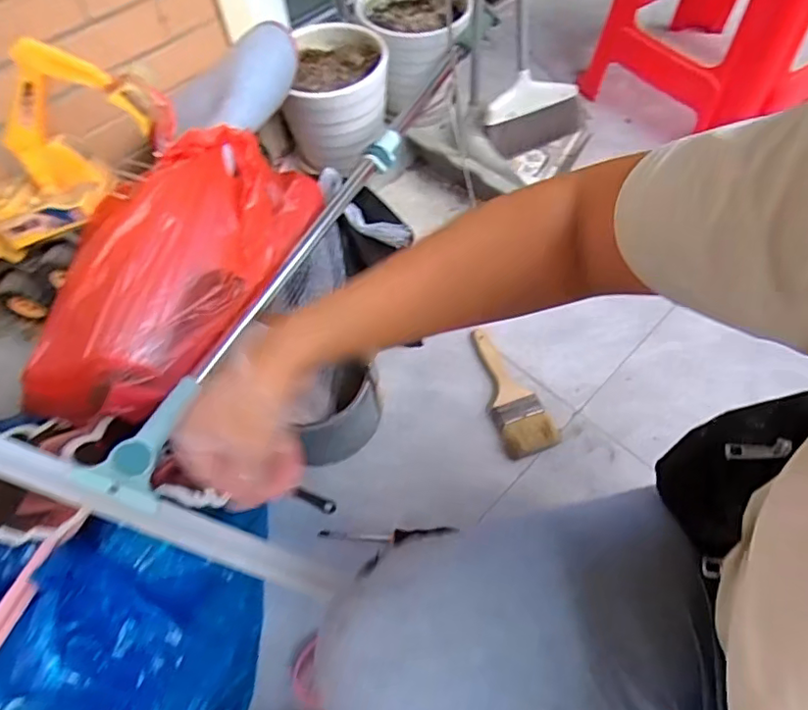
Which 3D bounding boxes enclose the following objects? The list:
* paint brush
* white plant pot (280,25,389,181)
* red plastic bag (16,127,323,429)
[{"bbox_3d":[0.158,0.046,0.840,0.079,0.032,0.218,-16,60,-6],"label":"paint brush"},{"bbox_3d":[-0.117,-0.459,1.022,0.178,0.184,0.166,-1,60,2],"label":"white plant pot"},{"bbox_3d":[-0.271,-0.118,0.630,0.225,0.112,0.398,15,62,12],"label":"red plastic bag"}]

